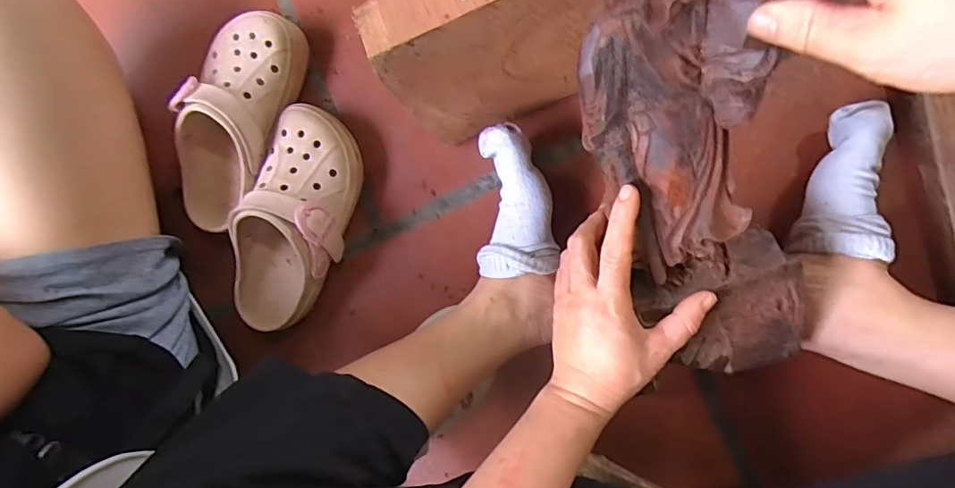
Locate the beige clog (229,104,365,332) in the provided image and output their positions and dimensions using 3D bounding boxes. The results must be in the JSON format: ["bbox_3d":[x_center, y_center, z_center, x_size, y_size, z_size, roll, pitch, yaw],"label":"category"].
[{"bbox_3d":[-0.197,-0.021,0.549,0.103,0.092,0.237,23,96,8],"label":"beige clog"}]

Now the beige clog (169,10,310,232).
[{"bbox_3d":[-0.266,-0.132,0.557,0.102,0.087,0.242,19,95,9],"label":"beige clog"}]

